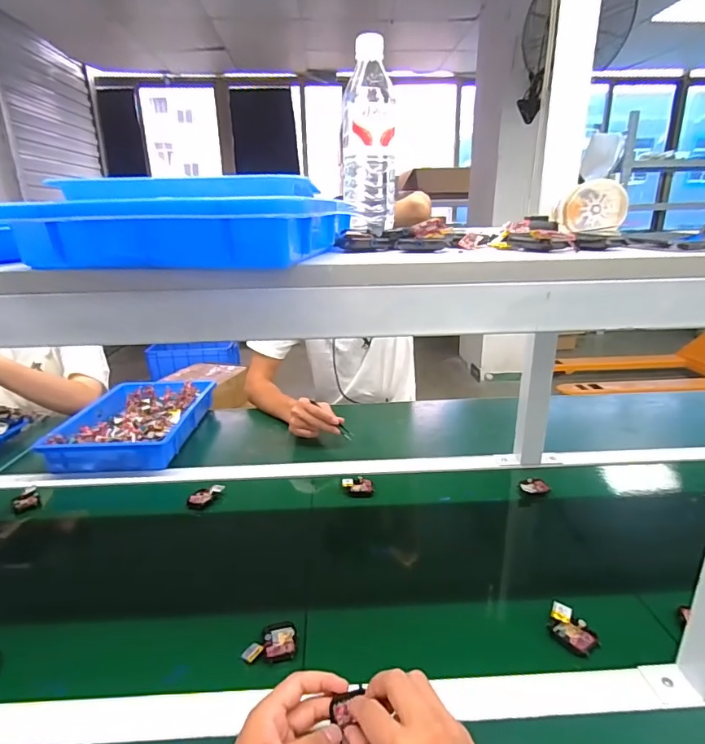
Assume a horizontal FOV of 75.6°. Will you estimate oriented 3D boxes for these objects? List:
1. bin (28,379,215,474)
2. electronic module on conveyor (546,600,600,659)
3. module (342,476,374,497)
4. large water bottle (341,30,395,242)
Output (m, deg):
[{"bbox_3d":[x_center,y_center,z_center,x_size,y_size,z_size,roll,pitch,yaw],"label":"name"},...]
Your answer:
[{"bbox_3d":[-0.475,0.106,1.013,0.258,0.062,0.372,0,20,1],"label":"bin"},{"bbox_3d":[0.247,0.292,0.516,0.038,0.018,0.058,-12,23,-28],"label":"electronic module on conveyor"},{"bbox_3d":[0.010,0.203,0.798,0.053,0.026,0.025,0,20,2],"label":"module"},{"bbox_3d":[0.020,-0.274,0.527,0.061,0.204,0.073,0,20,1],"label":"large water bottle"}]

